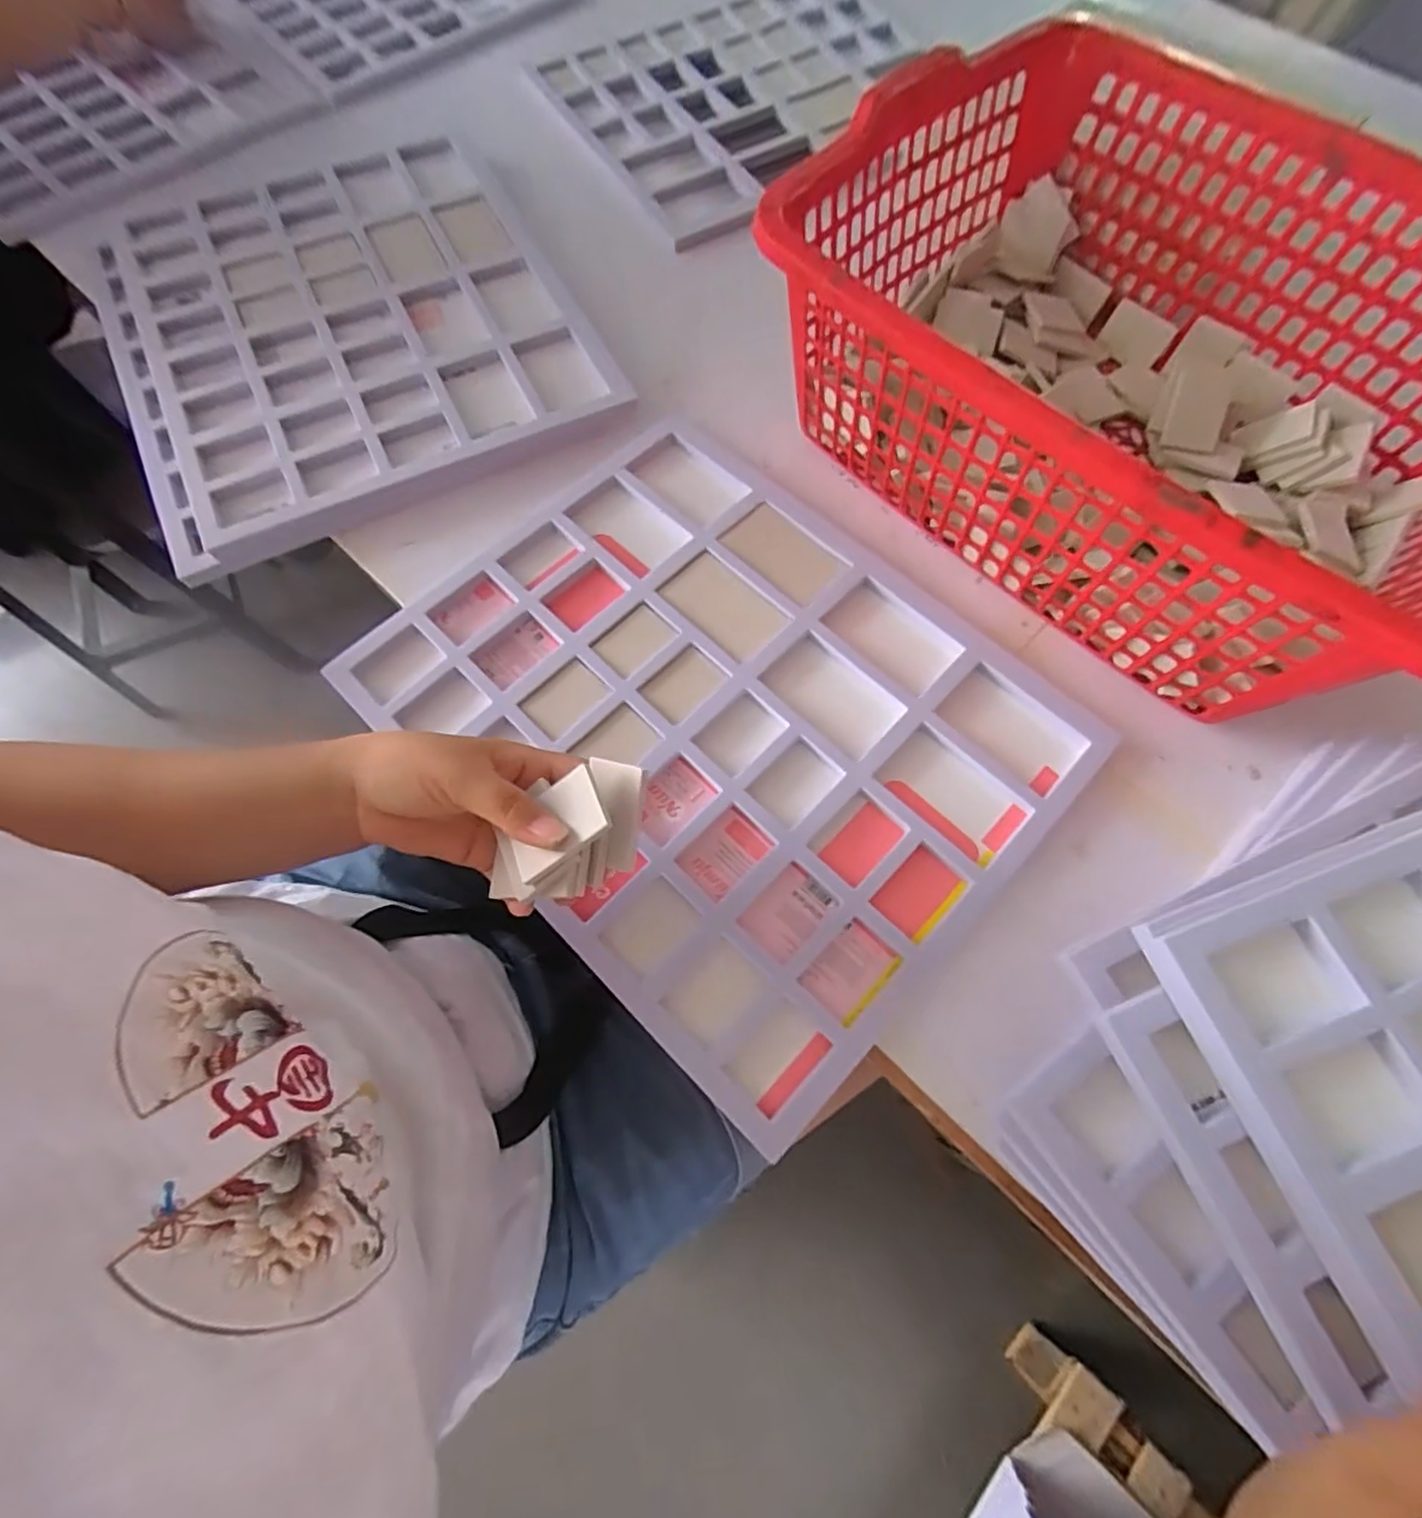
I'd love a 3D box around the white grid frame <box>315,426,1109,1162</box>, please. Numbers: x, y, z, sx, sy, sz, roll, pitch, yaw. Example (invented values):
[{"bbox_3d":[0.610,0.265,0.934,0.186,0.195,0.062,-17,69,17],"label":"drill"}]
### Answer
[{"bbox_3d":[-0.002,-0.037,0.449,0.429,0.030,0.328,44,73,13],"label":"white grid frame"}]

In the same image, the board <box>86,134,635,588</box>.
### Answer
[{"bbox_3d":[-0.331,-0.404,0.585,0.372,0.028,0.469,-25,67,-12],"label":"board"}]

